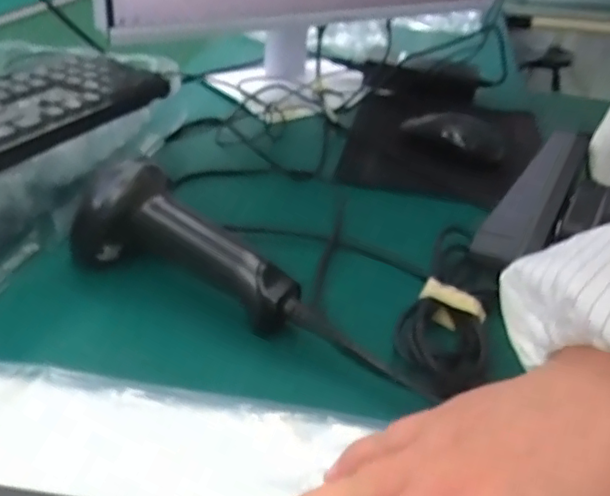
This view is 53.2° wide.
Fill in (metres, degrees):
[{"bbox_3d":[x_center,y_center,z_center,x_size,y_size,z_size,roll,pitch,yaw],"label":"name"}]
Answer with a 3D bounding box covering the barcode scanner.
[{"bbox_3d":[-0.078,-0.007,0.389,0.162,0.062,0.064,26,39,33],"label":"barcode scanner"}]

